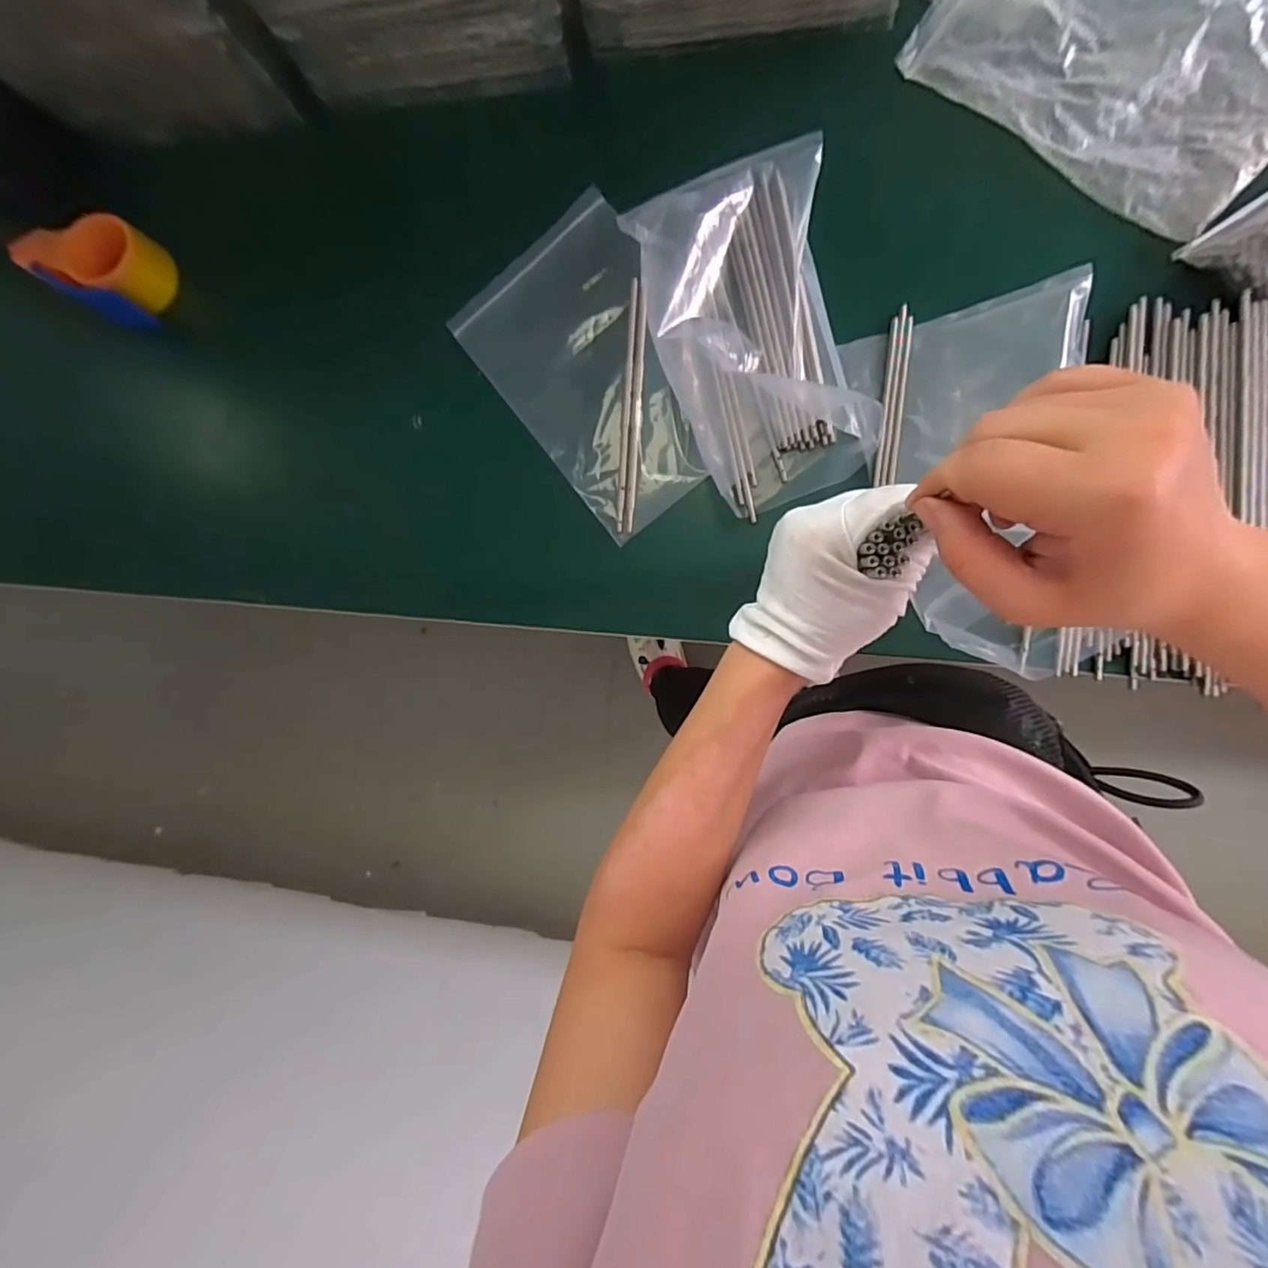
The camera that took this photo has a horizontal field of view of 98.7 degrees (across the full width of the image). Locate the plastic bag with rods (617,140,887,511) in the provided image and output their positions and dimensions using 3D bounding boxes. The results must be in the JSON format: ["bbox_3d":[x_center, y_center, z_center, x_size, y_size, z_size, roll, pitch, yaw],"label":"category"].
[{"bbox_3d":[0.106,-0.275,0.487,0.173,0.034,0.302,-13,88,9],"label":"plastic bag with rods"}]

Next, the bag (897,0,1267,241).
[{"bbox_3d":[0.398,-0.477,0.443,0.291,0.021,0.181,41,96,7],"label":"bag"}]

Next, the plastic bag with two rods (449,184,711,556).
[{"bbox_3d":[-0.030,-0.260,0.522,0.186,0.024,0.292,-38,84,7],"label":"plastic bag with two rods"}]

